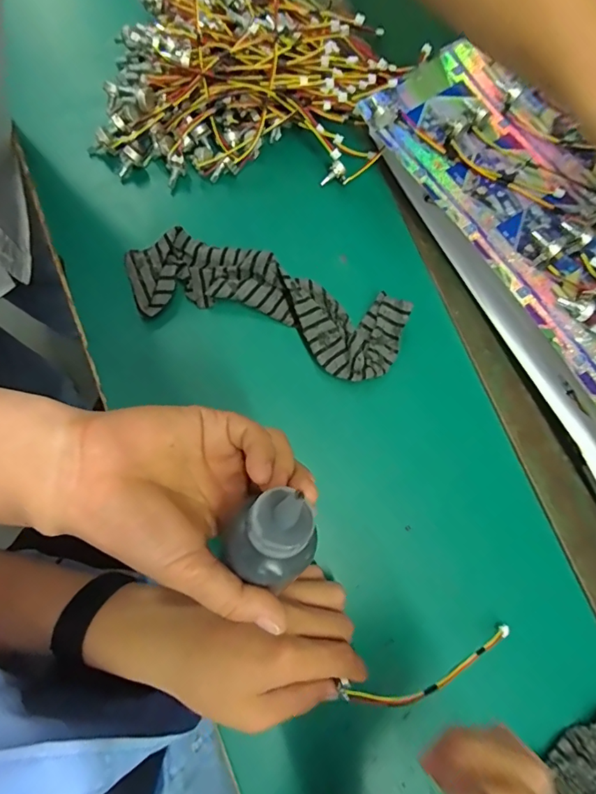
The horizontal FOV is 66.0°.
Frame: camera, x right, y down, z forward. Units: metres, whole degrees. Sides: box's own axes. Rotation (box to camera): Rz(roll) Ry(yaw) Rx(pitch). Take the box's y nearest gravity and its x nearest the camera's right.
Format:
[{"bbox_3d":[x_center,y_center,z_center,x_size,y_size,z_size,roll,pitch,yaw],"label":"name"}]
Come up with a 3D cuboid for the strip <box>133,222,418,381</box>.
[{"bbox_3d":[-0.024,-0.075,0.378,0.225,0.028,0.080,15,73,-5],"label":"strip"}]

